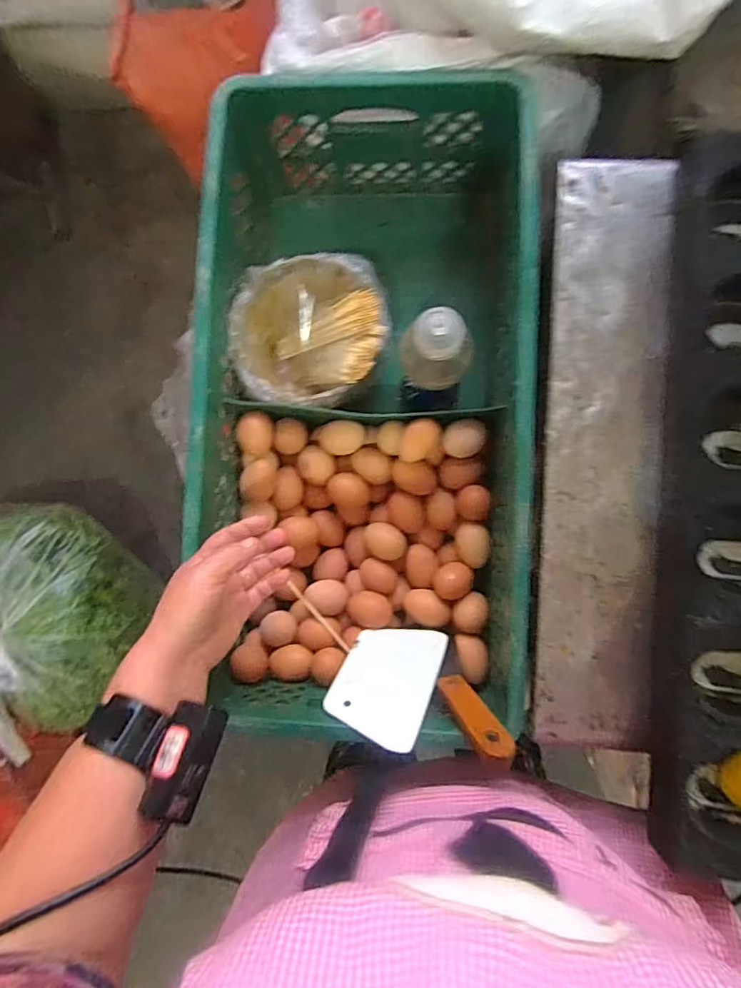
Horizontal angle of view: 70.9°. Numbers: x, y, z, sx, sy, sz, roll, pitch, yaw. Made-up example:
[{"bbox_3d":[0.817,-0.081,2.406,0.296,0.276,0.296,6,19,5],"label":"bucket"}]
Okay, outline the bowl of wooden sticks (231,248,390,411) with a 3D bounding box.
[{"bbox_3d":[-0.064,-0.180,0.597,0.164,0.090,0.162,0,87,5],"label":"bowl of wooden sticks"}]

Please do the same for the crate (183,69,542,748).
[{"bbox_3d":[-0.001,-0.098,0.593,0.329,0.216,0.647,1,87,5],"label":"crate"}]

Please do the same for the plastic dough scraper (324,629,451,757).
[{"bbox_3d":[0.016,0.186,0.527,0.098,0.138,0.005,7,124,19],"label":"plastic dough scraper"}]

